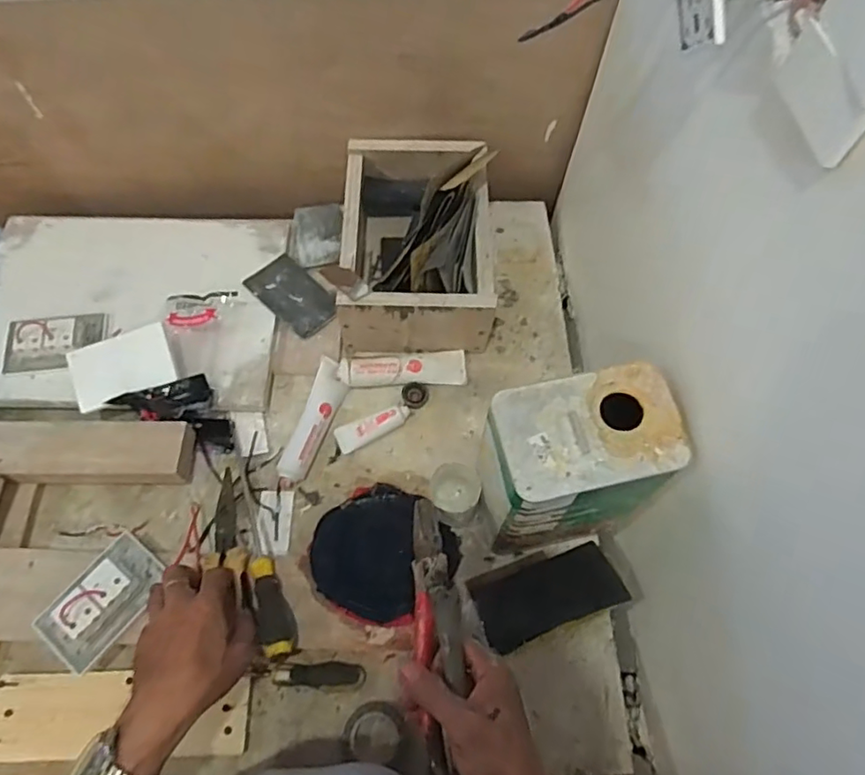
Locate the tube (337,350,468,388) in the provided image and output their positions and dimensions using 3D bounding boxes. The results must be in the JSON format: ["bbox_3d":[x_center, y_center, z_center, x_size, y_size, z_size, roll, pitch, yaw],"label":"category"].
[{"bbox_3d":[-0.035,-0.024,0.763,0.166,0.022,0.045,-3,62,-16],"label":"tube"}]

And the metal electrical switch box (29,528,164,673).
[{"bbox_3d":[-0.327,0.204,0.573,0.073,0.035,0.117,36,69,15],"label":"metal electrical switch box"}]

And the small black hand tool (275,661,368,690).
[{"bbox_3d":[-0.114,0.295,0.604,0.087,0.022,0.024,1,63,1],"label":"small black hand tool"}]

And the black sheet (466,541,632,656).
[{"bbox_3d":[0.129,0.231,0.663,0.158,0.019,0.078,-19,66,-10],"label":"black sheet"}]

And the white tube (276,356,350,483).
[{"bbox_3d":[-0.146,0.042,0.732,0.038,0.034,0.160,17,65,7],"label":"white tube"}]

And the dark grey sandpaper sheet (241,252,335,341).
[{"bbox_3d":[-0.189,-0.126,0.794,0.074,0.014,0.120,-41,71,-19],"label":"dark grey sandpaper sheet"}]

